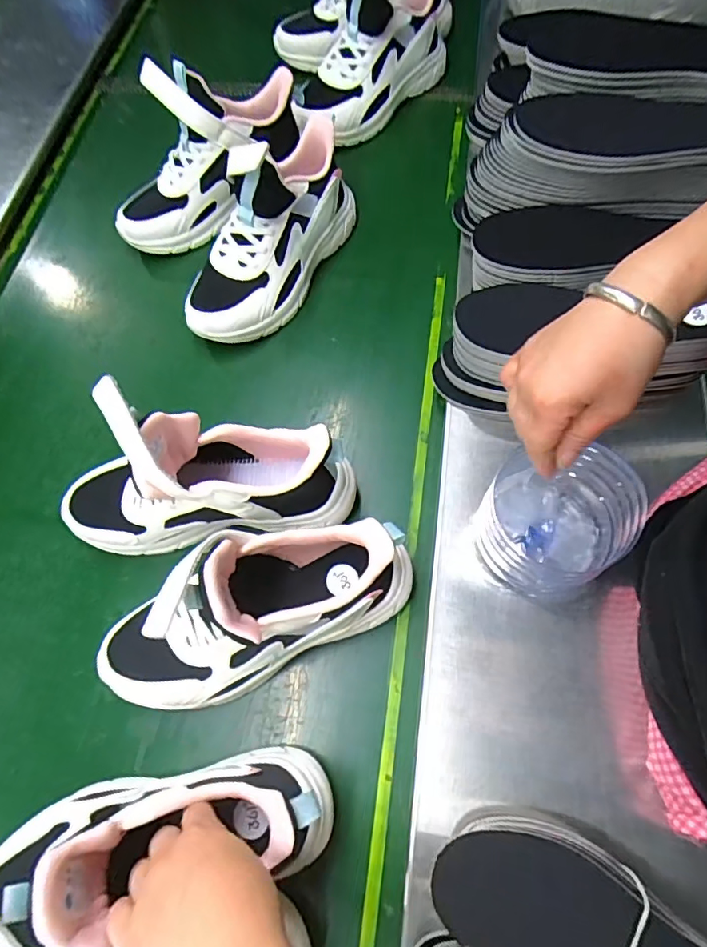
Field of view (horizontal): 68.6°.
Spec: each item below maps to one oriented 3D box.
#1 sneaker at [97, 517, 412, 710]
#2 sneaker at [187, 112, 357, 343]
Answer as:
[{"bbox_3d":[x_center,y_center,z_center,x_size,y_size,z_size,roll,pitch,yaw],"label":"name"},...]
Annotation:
[{"bbox_3d":[-0.077,0.102,0.388,0.243,0.139,0.085,-25,68,-7],"label":"sneaker"},{"bbox_3d":[-0.088,-0.261,0.539,0.089,0.140,0.251,26,71,13],"label":"sneaker"}]

